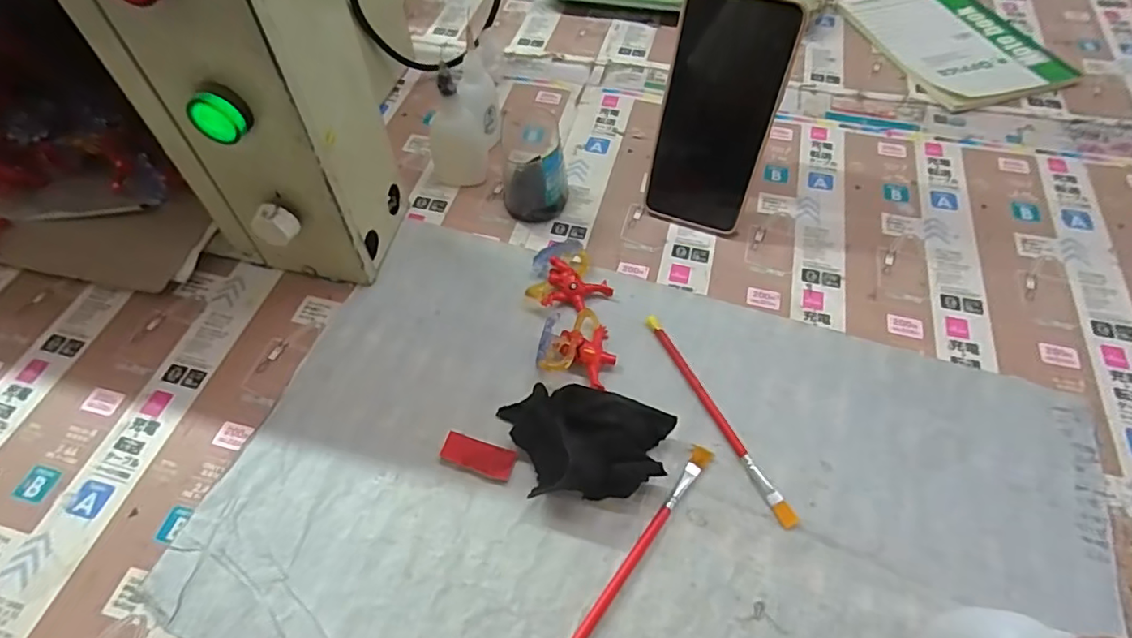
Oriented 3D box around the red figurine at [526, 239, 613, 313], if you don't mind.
[{"bbox_3d":[-0.001,-0.029,0.410,0.054,0.025,0.046,-19,58,-11],"label":"red figurine"}]

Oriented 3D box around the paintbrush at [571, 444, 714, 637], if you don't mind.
[{"bbox_3d":[0.038,0.129,0.309,0.012,0.006,0.149,31,62,20],"label":"paintbrush"}]

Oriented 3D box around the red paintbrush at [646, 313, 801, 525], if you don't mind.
[{"bbox_3d":[0.092,0.058,0.357,0.009,0.005,0.154,-23,59,-13],"label":"red paintbrush"}]

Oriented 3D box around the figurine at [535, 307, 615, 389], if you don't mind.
[{"bbox_3d":[0.010,0.014,0.374,0.046,0.026,0.052,14,58,11],"label":"figurine"}]

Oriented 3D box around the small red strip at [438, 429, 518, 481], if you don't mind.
[{"bbox_3d":[-0.053,0.082,0.341,0.043,0.009,0.019,13,58,10],"label":"small red strip"}]

